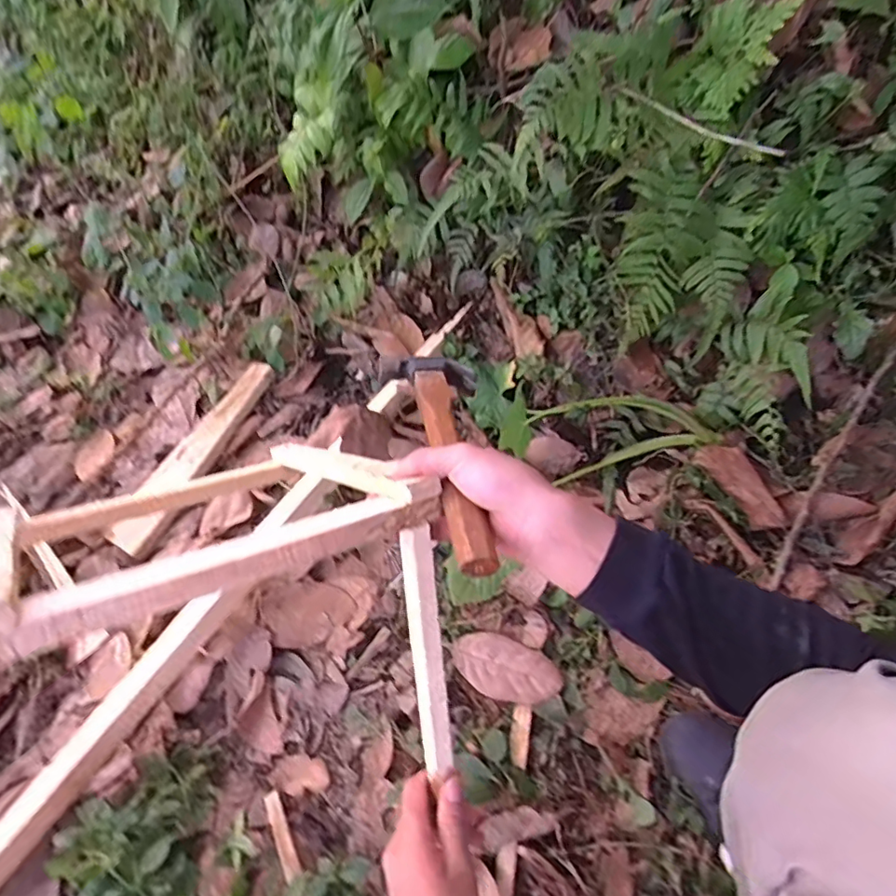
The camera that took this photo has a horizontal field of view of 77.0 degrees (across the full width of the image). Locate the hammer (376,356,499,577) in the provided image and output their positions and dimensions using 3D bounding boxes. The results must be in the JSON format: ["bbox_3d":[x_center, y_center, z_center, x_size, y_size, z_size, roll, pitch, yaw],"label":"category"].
[{"bbox_3d":[-0.003,-0.005,0.458,0.085,0.029,0.282,-9,36,-4],"label":"hammer"}]

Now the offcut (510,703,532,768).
[{"bbox_3d":[0.081,0.321,0.631,0.020,0.012,0.060,9,58,8],"label":"offcut"}]

